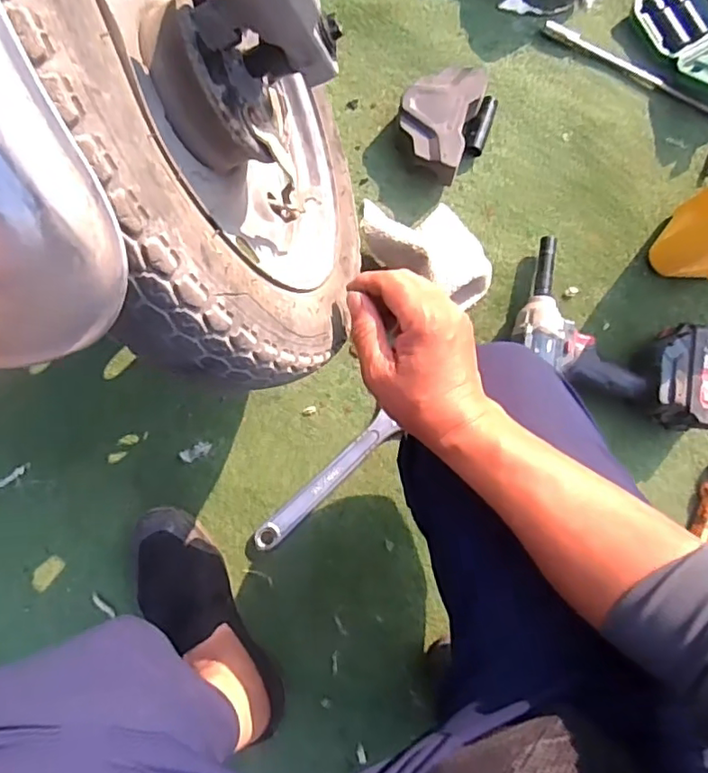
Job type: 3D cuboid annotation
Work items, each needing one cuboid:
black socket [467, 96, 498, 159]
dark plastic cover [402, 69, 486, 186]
[{"bbox_3d":[0.167,-0.336,0.763,0.019,0.027,0.077,18,84,-2],"label":"black socket"},{"bbox_3d":[0.106,-0.336,0.745,0.097,0.057,0.152,21,84,-2],"label":"dark plastic cover"}]

